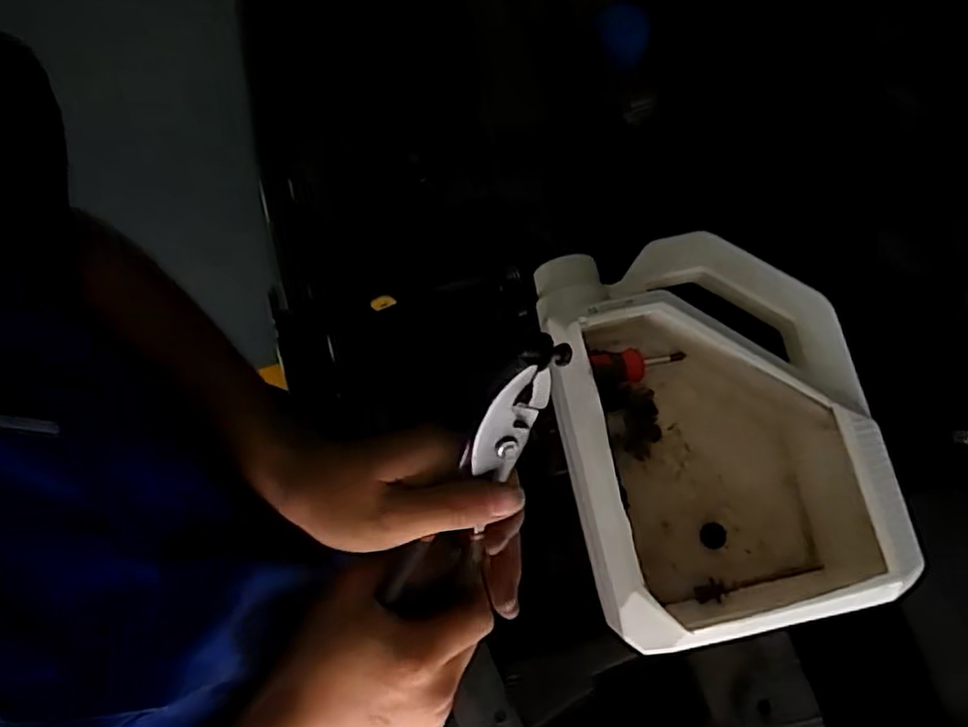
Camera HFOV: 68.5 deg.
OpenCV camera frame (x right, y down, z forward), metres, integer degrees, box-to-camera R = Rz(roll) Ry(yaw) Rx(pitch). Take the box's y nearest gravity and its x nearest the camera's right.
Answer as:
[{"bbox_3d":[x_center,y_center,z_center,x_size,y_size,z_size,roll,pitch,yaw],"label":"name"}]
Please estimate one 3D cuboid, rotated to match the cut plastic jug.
[{"bbox_3d":[0.160,0.041,0.510,0.213,0.109,0.261,-15,78,-4],"label":"cut plastic jug"}]

